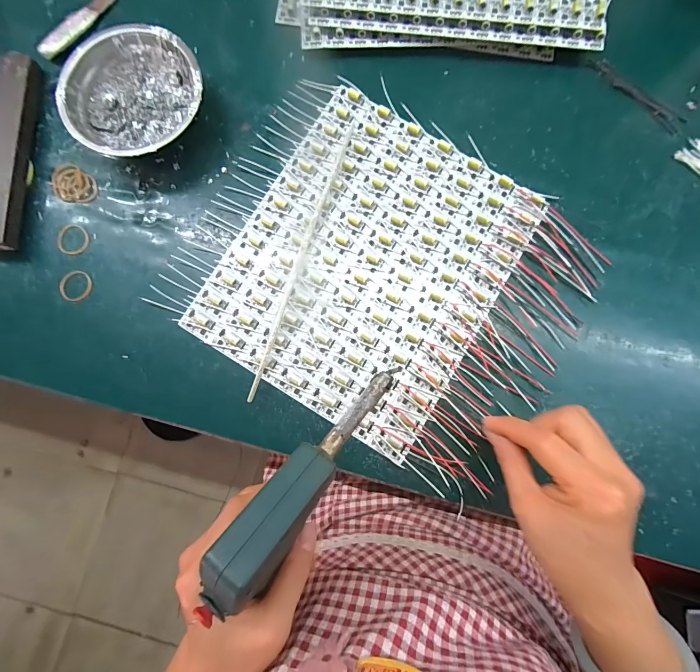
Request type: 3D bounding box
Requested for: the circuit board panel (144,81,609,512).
[{"bbox_3d":[0.034,-0.063,0.316,0.350,0.010,0.289,32,85,3],"label":"circuit board panel"}]

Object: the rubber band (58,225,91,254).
[{"bbox_3d":[-0.271,-0.095,0.327,0.030,0.004,0.029,0,84,0],"label":"rubber band"}]

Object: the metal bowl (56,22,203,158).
[{"bbox_3d":[-0.202,-0.227,0.323,0.125,0.042,0.125,0,84,0],"label":"metal bowl"}]

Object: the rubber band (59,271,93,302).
[{"bbox_3d":[-0.264,-0.048,0.322,0.031,0.004,0.031,0,90,-2],"label":"rubber band"}]

